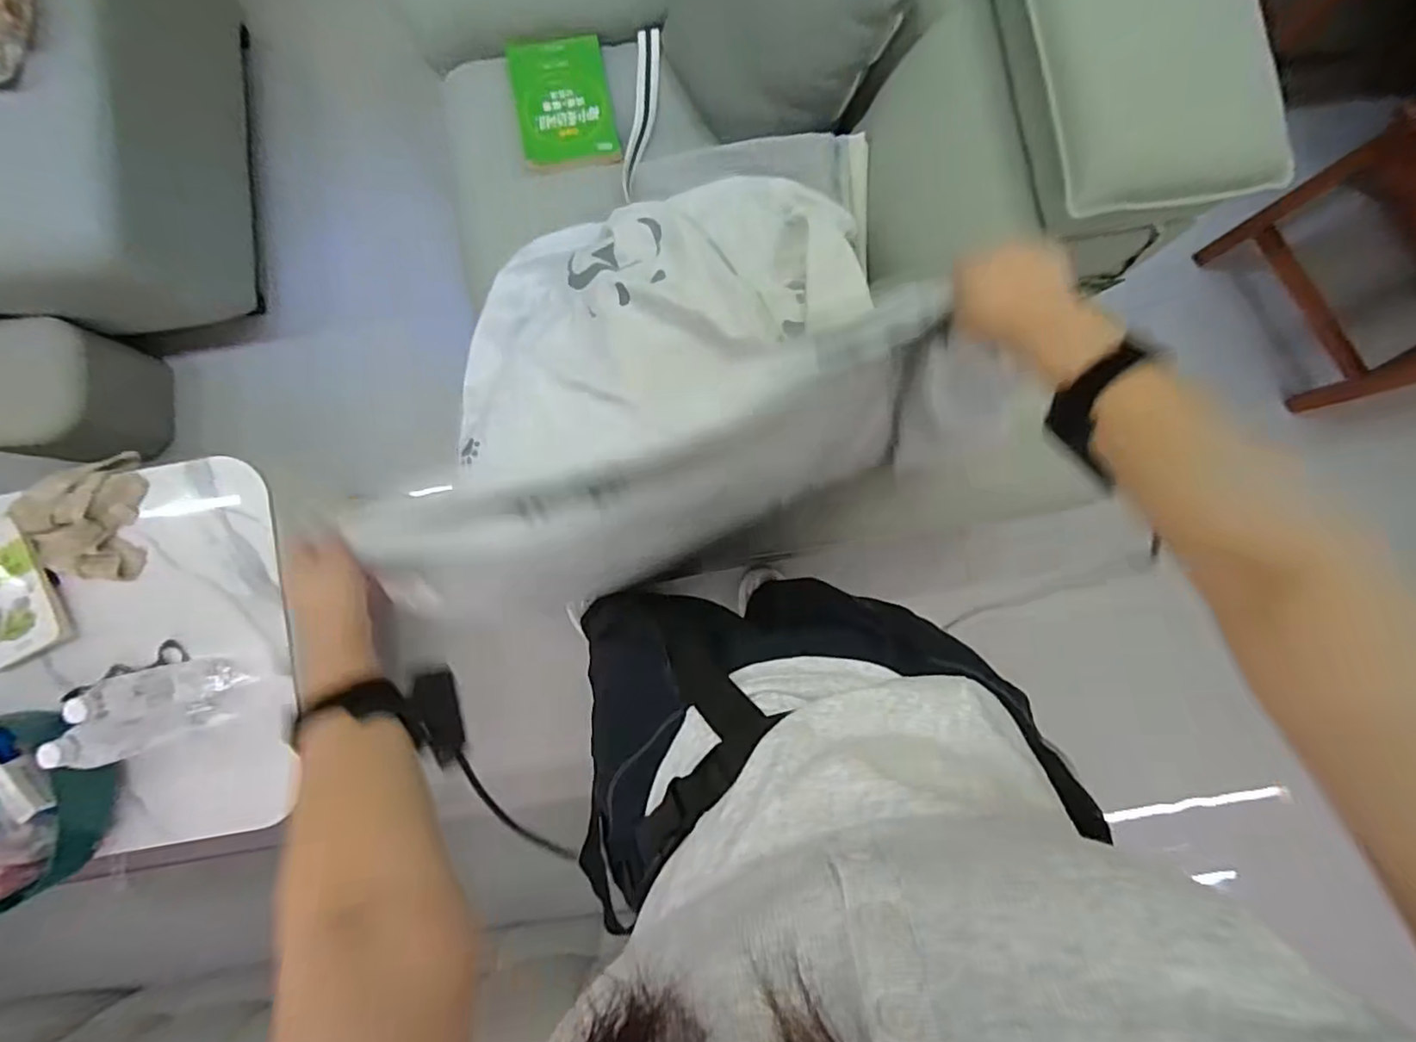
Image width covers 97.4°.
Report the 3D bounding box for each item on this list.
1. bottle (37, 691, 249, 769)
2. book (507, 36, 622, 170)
[{"bbox_3d":[-0.769,0.286,0.856,0.070,0.208,0.055,-20,86,2],"label":"bottle"},{"bbox_3d":[-0.225,-0.655,0.970,0.146,0.021,0.200,-9,87,3],"label":"book"}]

